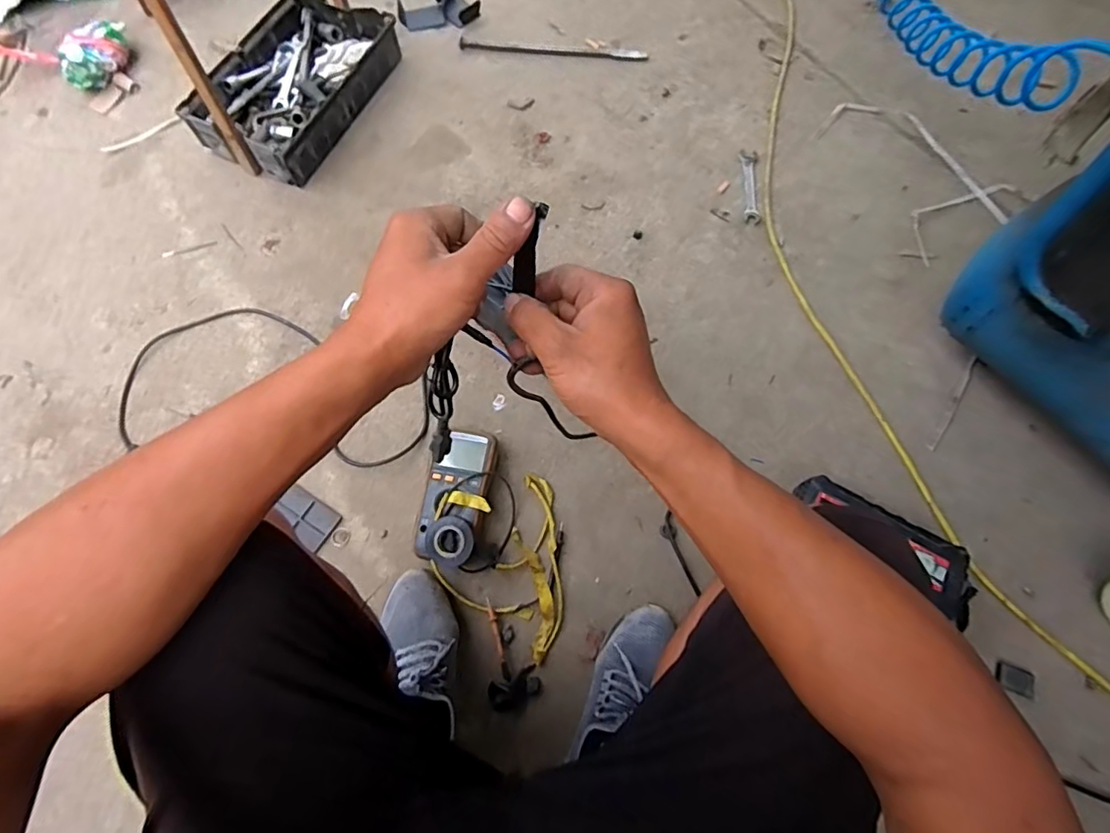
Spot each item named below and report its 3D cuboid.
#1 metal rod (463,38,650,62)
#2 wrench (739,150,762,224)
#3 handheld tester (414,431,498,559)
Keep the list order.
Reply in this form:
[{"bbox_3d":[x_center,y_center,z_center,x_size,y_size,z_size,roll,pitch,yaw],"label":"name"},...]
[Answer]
[{"bbox_3d":[-0.003,-0.664,1.009,0.335,0.008,0.024,4,74,0],"label":"metal rod"},{"bbox_3d":[0.327,-0.384,0.927,0.029,0.004,0.140,3,74,-1],"label":"wrench"},{"bbox_3d":[-0.129,0.105,0.749,0.081,0.050,0.171,13,71,6],"label":"handheld tester"}]

